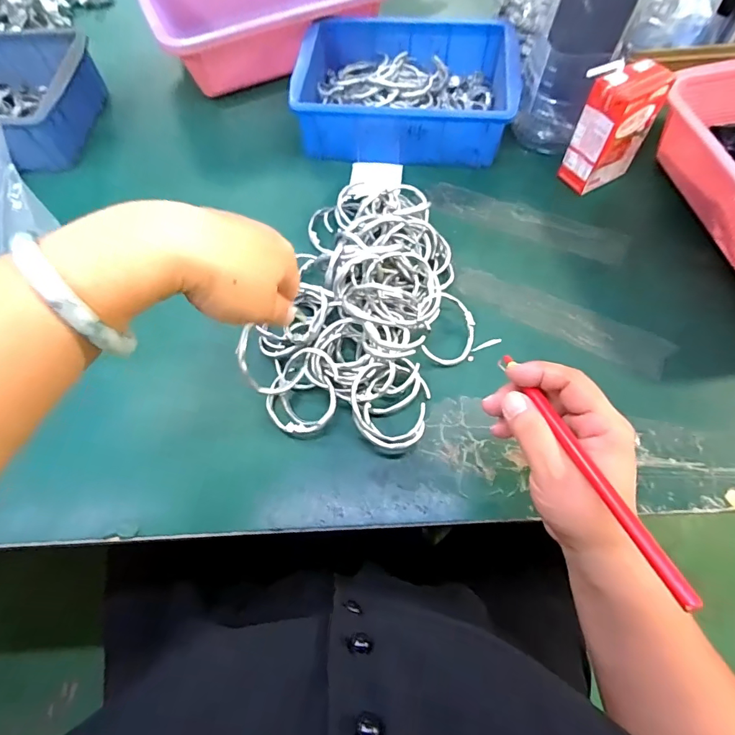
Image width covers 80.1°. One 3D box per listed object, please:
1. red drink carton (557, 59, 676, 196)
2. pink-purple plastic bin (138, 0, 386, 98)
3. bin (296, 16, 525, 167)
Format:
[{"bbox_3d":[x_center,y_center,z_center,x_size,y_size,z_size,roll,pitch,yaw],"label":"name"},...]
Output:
[{"bbox_3d":[0.250,-0.244,0.449,0.073,0.108,0.045,-24,66,-10],"label":"red drink carton"},{"bbox_3d":[-0.136,-0.490,0.602,0.308,0.087,0.235,-22,66,-9],"label":"pink-purple plastic bin"},{"bbox_3d":[0.045,-0.329,0.525,0.247,0.076,0.175,6,64,4],"label":"bin"}]

